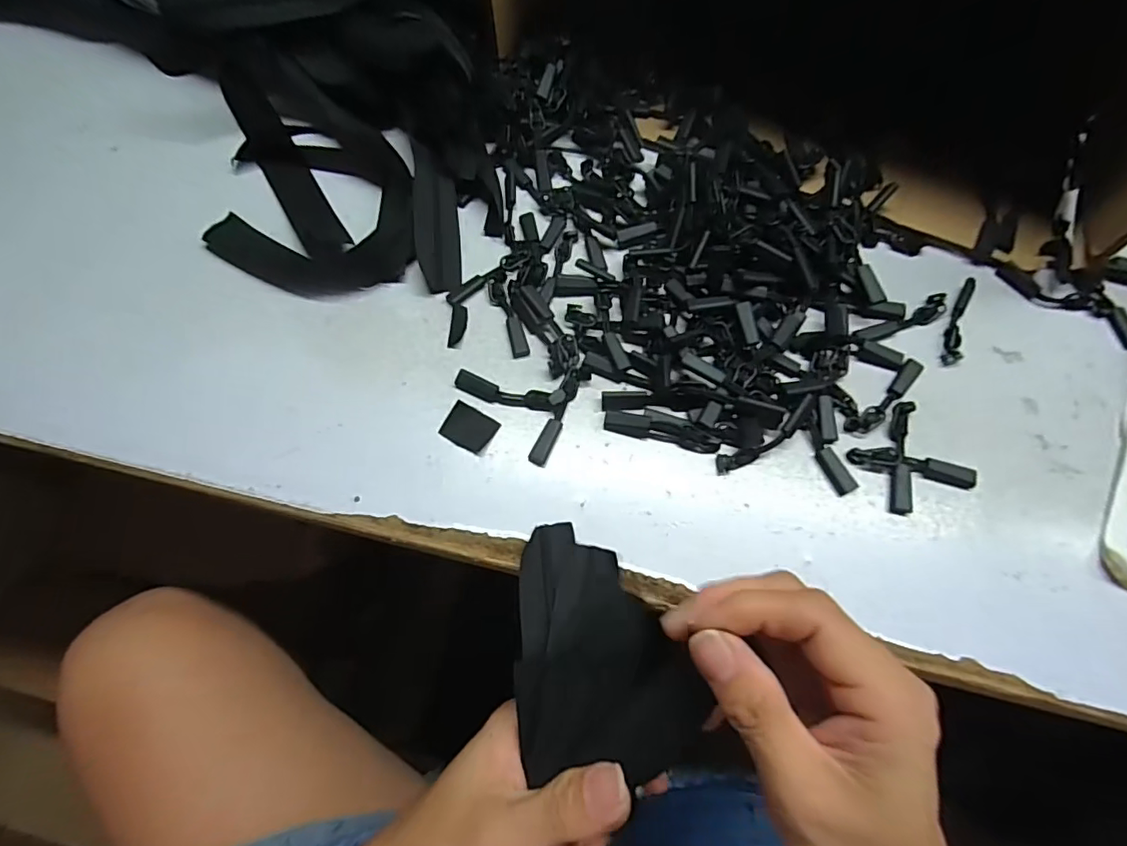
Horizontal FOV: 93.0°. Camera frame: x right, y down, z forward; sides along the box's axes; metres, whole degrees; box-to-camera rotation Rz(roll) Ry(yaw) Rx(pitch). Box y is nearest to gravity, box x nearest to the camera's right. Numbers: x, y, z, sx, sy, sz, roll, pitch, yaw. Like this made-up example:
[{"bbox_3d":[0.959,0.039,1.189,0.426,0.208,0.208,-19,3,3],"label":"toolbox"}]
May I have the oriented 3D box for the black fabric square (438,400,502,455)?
[{"bbox_3d":[-0.048,0.002,0.274,0.025,0.004,0.021,31,72,12],"label":"black fabric square"}]

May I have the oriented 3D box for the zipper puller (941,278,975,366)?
[{"bbox_3d":[0.216,-0.056,0.292,0.010,0.004,0.058,21,71,9],"label":"zipper puller"}]

